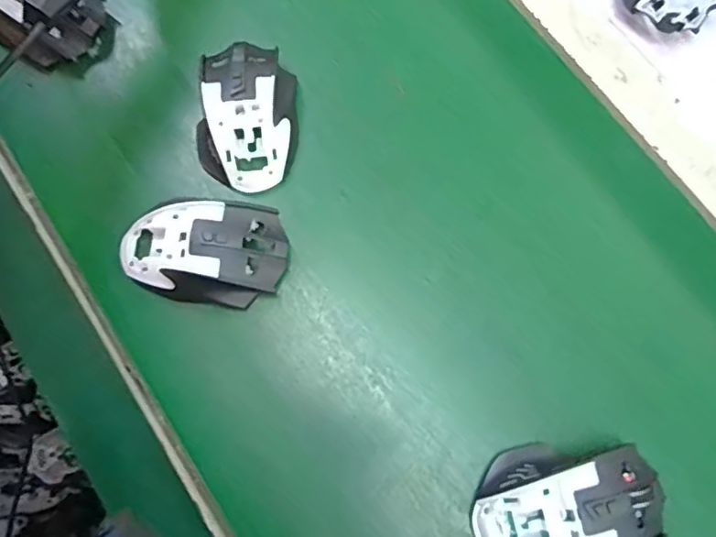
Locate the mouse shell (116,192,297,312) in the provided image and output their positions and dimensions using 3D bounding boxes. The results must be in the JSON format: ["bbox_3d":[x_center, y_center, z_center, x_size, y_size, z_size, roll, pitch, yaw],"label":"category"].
[{"bbox_3d":[-0.108,-0.013,0.382,0.115,0.030,0.069,6,75,6],"label":"mouse shell"}]

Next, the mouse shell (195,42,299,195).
[{"bbox_3d":[-0.083,-0.115,0.414,0.073,0.040,0.116,-1,75,0],"label":"mouse shell"}]

